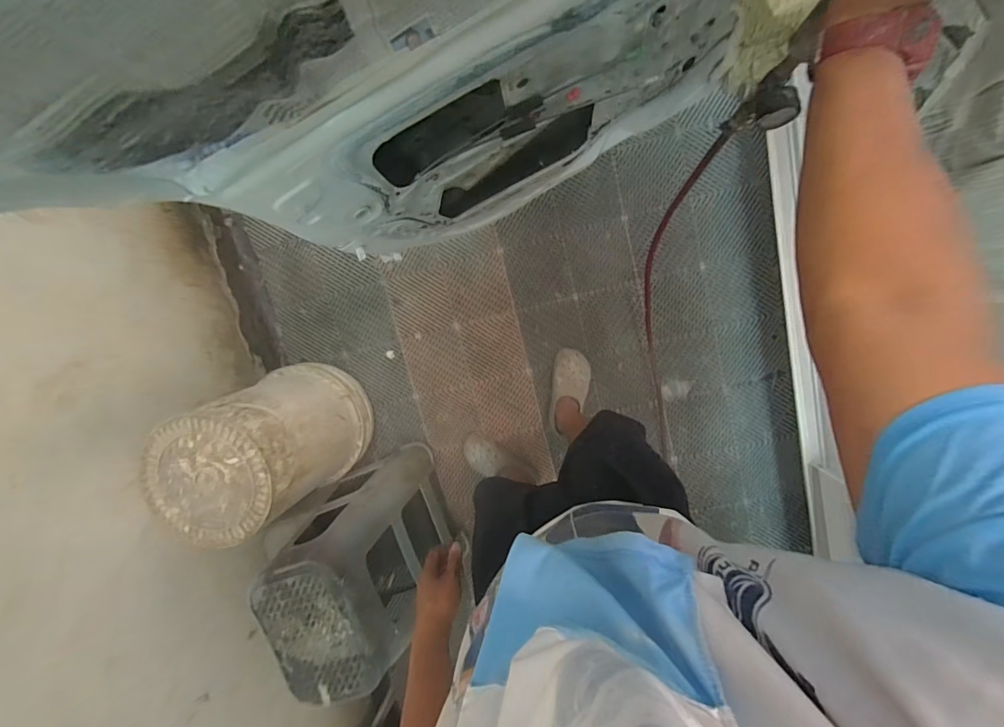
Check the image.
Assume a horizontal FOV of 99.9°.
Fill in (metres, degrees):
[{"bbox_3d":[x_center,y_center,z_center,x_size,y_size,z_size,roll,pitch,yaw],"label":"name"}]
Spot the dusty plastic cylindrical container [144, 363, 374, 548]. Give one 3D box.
[{"bbox_3d":[-0.645,0.219,1.206,0.332,0.490,0.341,1,99,4],"label":"dusty plastic cylindrical container"}]

